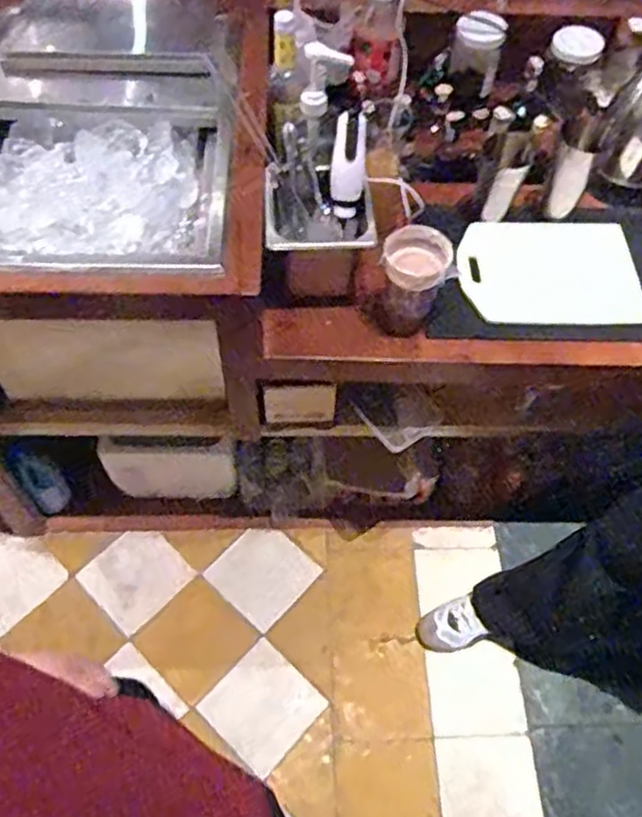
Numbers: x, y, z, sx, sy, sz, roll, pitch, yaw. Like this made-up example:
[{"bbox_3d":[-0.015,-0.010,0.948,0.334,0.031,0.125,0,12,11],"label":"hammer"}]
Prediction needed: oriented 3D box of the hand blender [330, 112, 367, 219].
[{"bbox_3d":[0.041,-0.360,1.041,0.052,0.158,0.045,4,28,1],"label":"hand blender"}]

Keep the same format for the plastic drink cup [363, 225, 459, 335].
[{"bbox_3d":[0.137,-0.193,1.062,0.097,0.137,0.098,1,59,-2],"label":"plastic drink cup"}]

